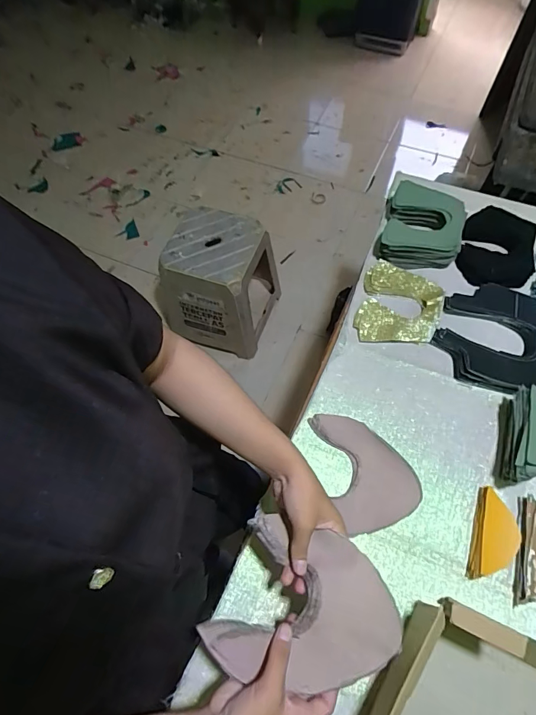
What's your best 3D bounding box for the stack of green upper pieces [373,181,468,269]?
[{"bbox_3d":[0.290,-0.248,0.735,0.140,0.053,0.178,18,65,10],"label":"stack of green upper pieces"}]

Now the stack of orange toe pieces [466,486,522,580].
[{"bbox_3d":[0.294,0.233,0.510,0.048,0.026,0.112,19,65,11],"label":"stack of orange toe pieces"}]

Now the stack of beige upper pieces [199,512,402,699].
[{"bbox_3d":[0.040,0.255,0.402,0.178,0.025,0.143,16,65,9],"label":"stack of beige upper pieces"}]

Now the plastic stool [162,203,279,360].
[{"bbox_3d":[-0.141,-0.265,1.393,0.283,0.430,0.337,16,65,9],"label":"plastic stool"}]

